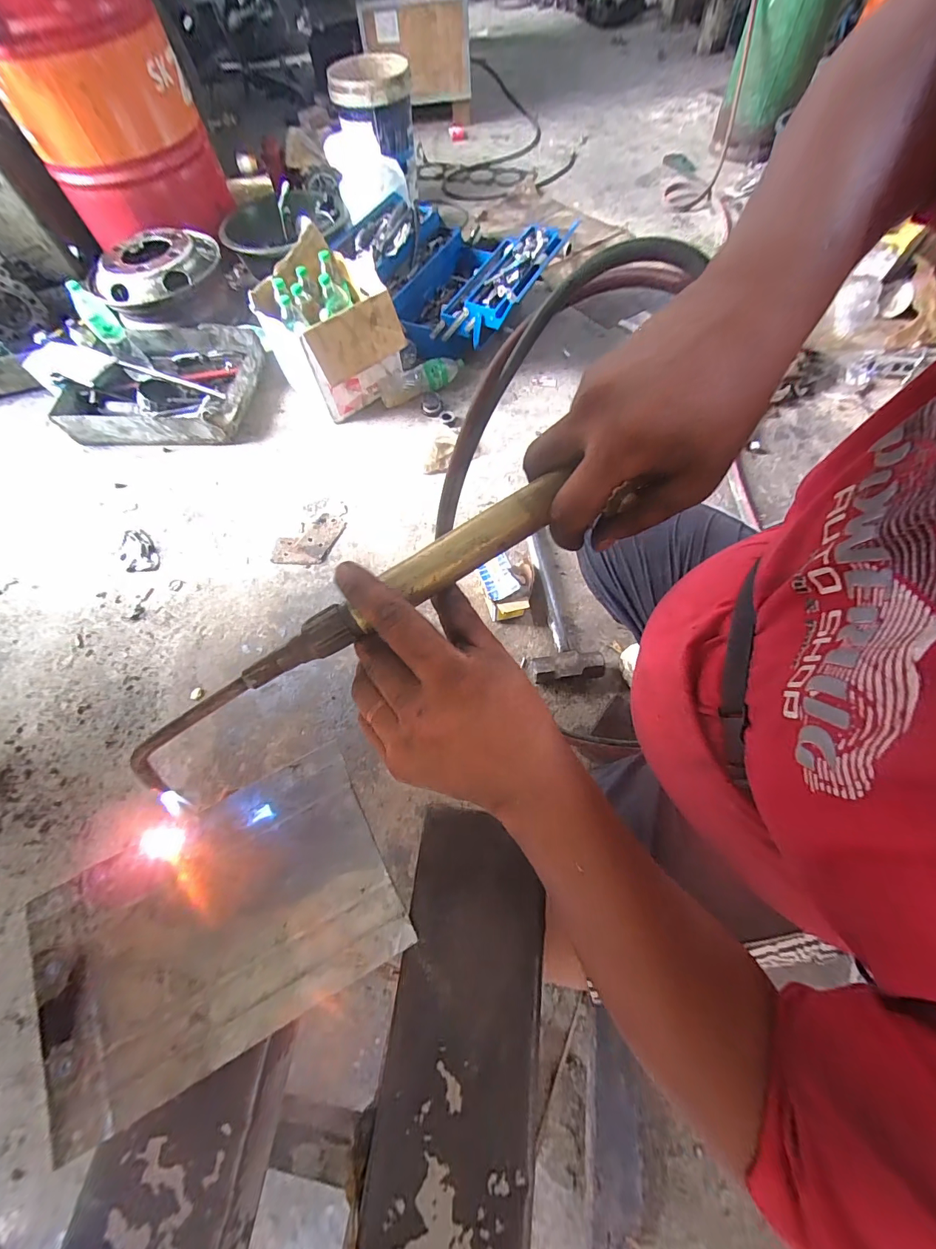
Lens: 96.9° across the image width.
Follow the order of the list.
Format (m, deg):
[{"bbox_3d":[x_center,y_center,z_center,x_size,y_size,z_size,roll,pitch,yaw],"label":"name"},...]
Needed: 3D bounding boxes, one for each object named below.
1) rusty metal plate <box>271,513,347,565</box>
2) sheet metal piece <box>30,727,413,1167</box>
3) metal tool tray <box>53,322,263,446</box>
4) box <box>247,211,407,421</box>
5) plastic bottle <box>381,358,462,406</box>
[{"bbox_3d":[-0.408,-0.211,1.077,0.197,0.009,0.120,-34,71,-11],"label":"rusty metal plate"},{"bbox_3d":[-0.188,0.219,0.309,0.253,0.010,0.159,-27,65,-8],"label":"sheet metal piece"},{"bbox_3d":[-0.939,-0.743,1.284,0.560,0.106,0.402,2,68,3],"label":"metal tool tray"},{"bbox_3d":[-0.384,-0.832,1.194,0.279,0.298,0.340,-41,69,-15],"label":"box"},{"bbox_3d":[-0.137,-0.742,1.259,0.267,0.076,0.067,-18,68,-5],"label":"plastic bottle"}]

